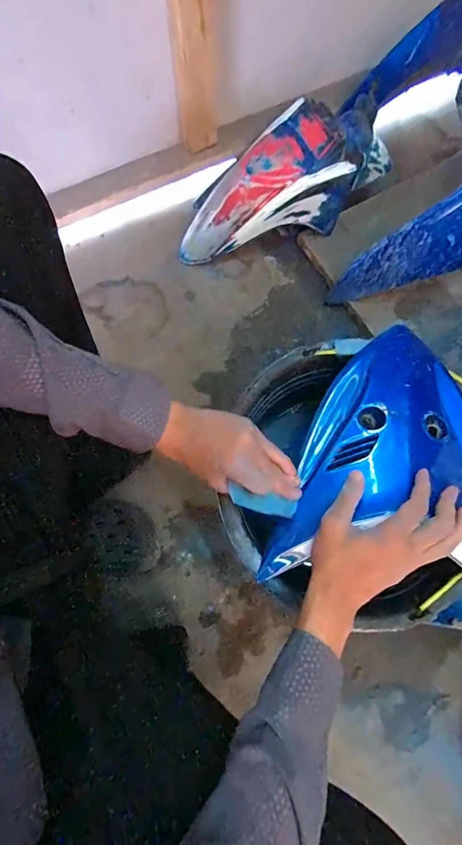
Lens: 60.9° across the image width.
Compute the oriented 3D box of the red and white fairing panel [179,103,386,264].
[{"bbox_3d":[0.086,-0.452,0.746,0.422,0.140,0.188,-28,78,6],"label":"red and white fairing panel"}]

